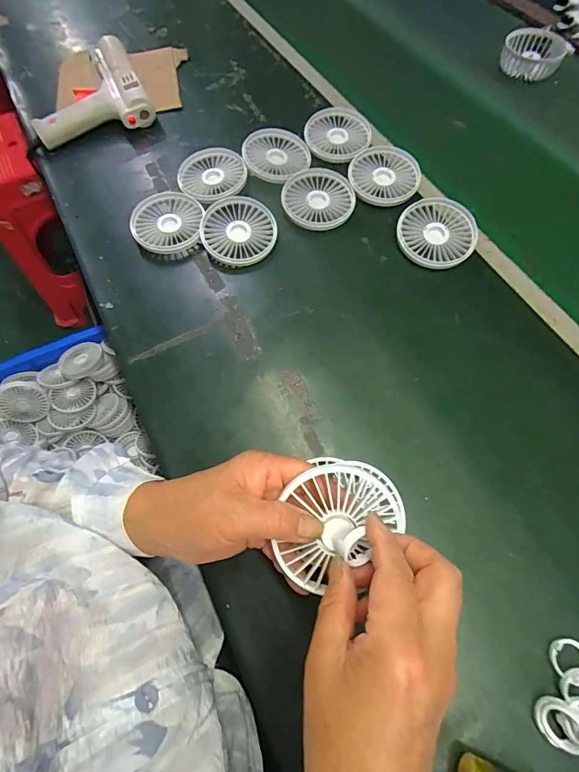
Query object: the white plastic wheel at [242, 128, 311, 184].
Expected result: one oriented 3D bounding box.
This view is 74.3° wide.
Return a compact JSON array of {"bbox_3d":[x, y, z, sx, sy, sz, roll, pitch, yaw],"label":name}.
[{"bbox_3d":[-0.016,-0.305,0.504,0.086,0.011,0.090,-1,66,2],"label":"white plastic wheel"}]

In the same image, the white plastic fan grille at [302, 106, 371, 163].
[{"bbox_3d":[0.066,-0.342,0.519,0.085,0.010,0.097,-9,66,-2],"label":"white plastic fan grille"}]

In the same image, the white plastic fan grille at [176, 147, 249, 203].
[{"bbox_3d":[-0.101,-0.276,0.504,0.086,0.015,0.092,-10,66,-2],"label":"white plastic fan grille"}]

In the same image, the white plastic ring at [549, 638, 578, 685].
[{"bbox_3d":[0.206,0.200,0.278,0.028,0.007,0.027,-1,66,2],"label":"white plastic ring"}]

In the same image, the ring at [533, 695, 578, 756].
[{"bbox_3d":[0.185,0.231,0.260,0.028,0.016,0.028,-1,66,2],"label":"ring"}]

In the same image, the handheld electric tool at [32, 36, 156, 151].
[{"bbox_3d":[-0.299,-0.442,0.576,0.168,0.047,0.164,-16,66,-5],"label":"handheld electric tool"}]

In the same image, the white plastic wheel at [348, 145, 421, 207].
[{"bbox_3d":[0.121,-0.269,0.490,0.086,0.018,0.094,-1,66,2],"label":"white plastic wheel"}]

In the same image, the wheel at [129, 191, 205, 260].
[{"bbox_3d":[-0.148,-0.200,0.472,0.087,0.018,0.088,-1,66,2],"label":"wheel"}]

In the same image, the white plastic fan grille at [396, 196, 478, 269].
[{"bbox_3d":[0.172,-0.180,0.446,0.086,0.018,0.094,-1,66,2],"label":"white plastic fan grille"}]

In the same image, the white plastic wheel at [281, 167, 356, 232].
[{"bbox_3d":[0.036,-0.235,0.481,0.086,0.017,0.092,-9,66,-2],"label":"white plastic wheel"}]

